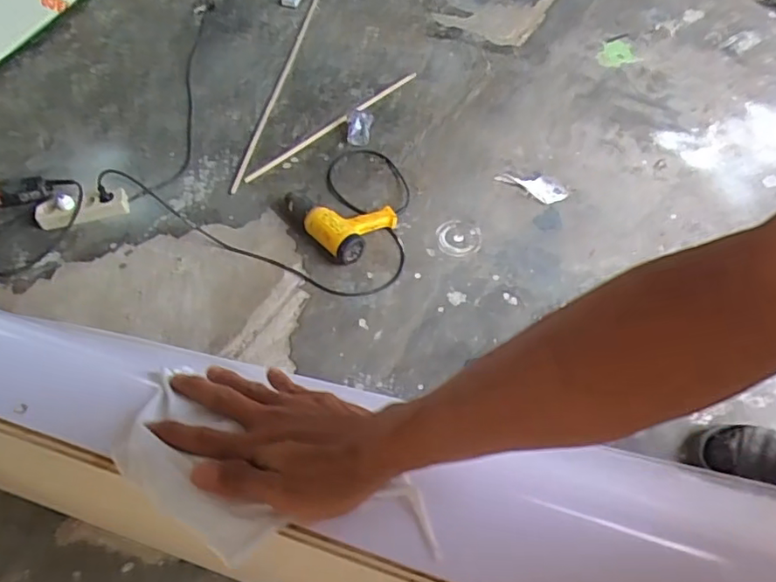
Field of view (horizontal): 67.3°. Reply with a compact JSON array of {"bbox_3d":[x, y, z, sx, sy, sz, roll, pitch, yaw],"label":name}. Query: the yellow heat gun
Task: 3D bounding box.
[{"bbox_3d":[-0.082,-0.160,1.319,0.152,0.062,0.177,36,63,23],"label":"yellow heat gun"}]

